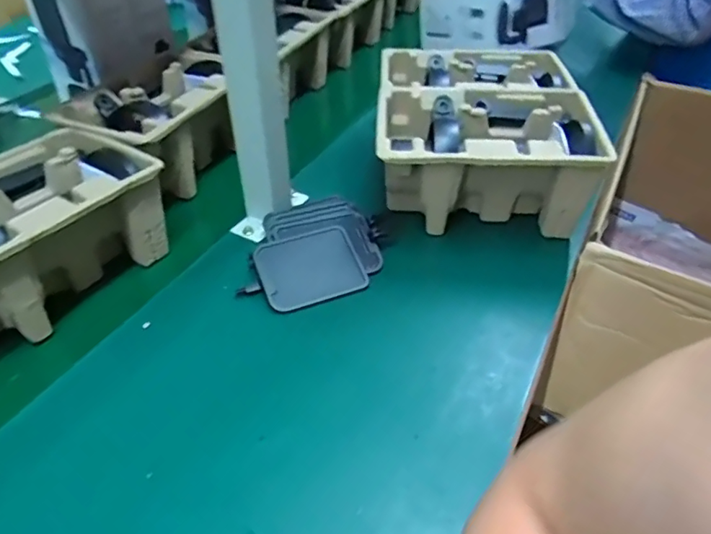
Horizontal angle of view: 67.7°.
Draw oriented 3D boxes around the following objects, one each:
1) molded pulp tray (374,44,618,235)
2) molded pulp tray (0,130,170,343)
[{"bbox_3d":[0.141,-0.153,0.629,0.219,0.119,0.277,3,42,4],"label":"molded pulp tray"},{"bbox_3d":[-0.308,-0.022,0.487,0.145,0.104,0.201,25,47,25],"label":"molded pulp tray"}]

